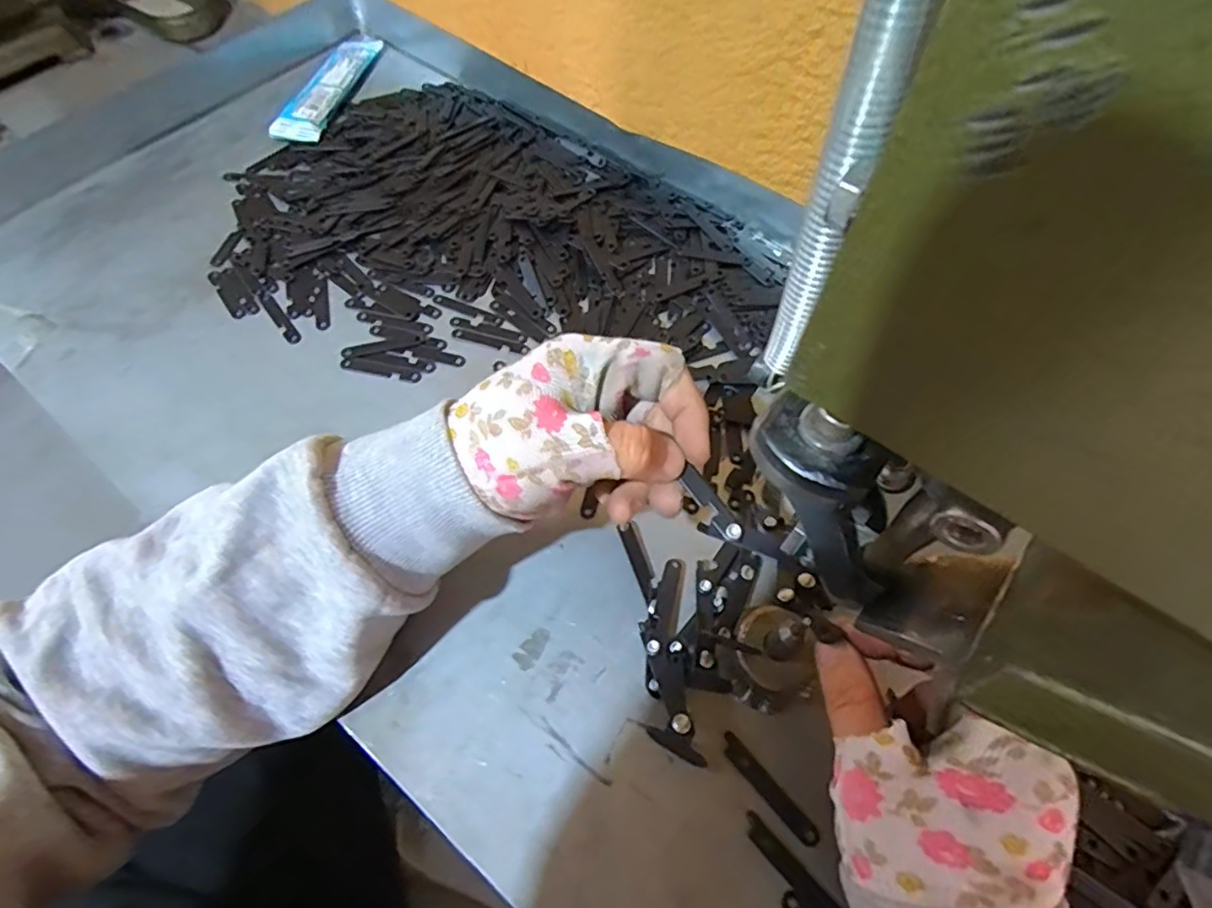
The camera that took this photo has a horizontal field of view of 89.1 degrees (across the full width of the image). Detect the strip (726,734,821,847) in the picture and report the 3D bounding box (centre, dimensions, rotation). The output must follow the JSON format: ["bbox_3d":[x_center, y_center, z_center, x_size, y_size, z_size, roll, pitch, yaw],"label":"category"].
[{"bbox_3d":[0.072,0.148,0.271,0.009,0.004,0.053,-37,68,-17],"label":"strip"}]

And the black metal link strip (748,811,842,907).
[{"bbox_3d":[0.079,0.174,0.256,0.009,0.004,0.052,-39,68,-18],"label":"black metal link strip"}]

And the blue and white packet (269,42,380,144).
[{"bbox_3d":[-0.235,-0.310,0.519,0.036,0.012,0.138,12,63,7],"label":"blue and white packet"}]

